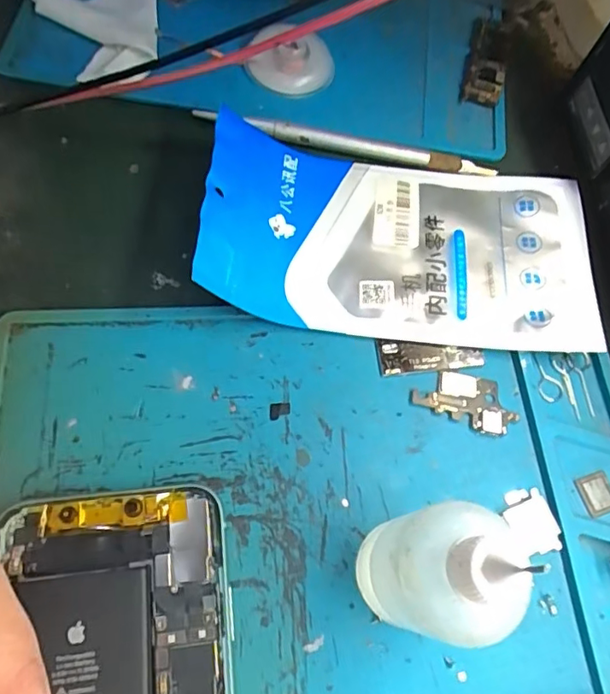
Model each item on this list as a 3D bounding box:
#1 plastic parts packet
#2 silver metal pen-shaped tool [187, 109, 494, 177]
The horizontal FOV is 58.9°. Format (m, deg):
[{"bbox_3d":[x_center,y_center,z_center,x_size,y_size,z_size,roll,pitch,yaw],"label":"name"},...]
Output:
[{"bbox_3d":[0.043,-0.048,0.224,0.160,0.029,0.087,6,67,-4],"label":"plastic parts packet"},{"bbox_3d":[0.019,-0.095,0.248,0.139,0.011,0.012,10,67,-2],"label":"silver metal pen-shaped tool"}]

